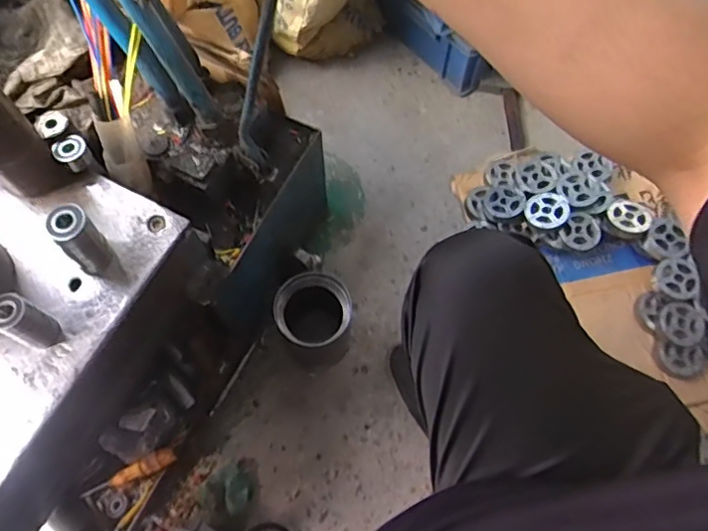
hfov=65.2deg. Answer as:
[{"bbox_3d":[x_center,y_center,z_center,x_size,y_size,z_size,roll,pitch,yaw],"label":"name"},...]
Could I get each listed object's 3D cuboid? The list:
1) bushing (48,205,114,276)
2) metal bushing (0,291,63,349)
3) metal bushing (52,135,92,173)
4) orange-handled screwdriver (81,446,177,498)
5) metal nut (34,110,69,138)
[{"bbox_3d":[-0.272,-0.024,0.559,0.035,0.081,0.039,42,73,16],"label":"bushing"},{"bbox_3d":[-0.312,0.054,0.531,0.036,0.074,0.035,0,67,0],"label":"metal bushing"},{"bbox_3d":[-0.315,-0.125,0.620,0.029,0.032,0.029,0,67,0],"label":"metal bushing"},{"bbox_3d":[-0.364,0.335,0.890,0.168,0.032,0.029,-27,68,13],"label":"orange-handled screwdriver"},{"bbox_3d":[-0.338,-0.160,0.617,0.032,0.006,0.033,-30,70,-12],"label":"metal nut"}]

